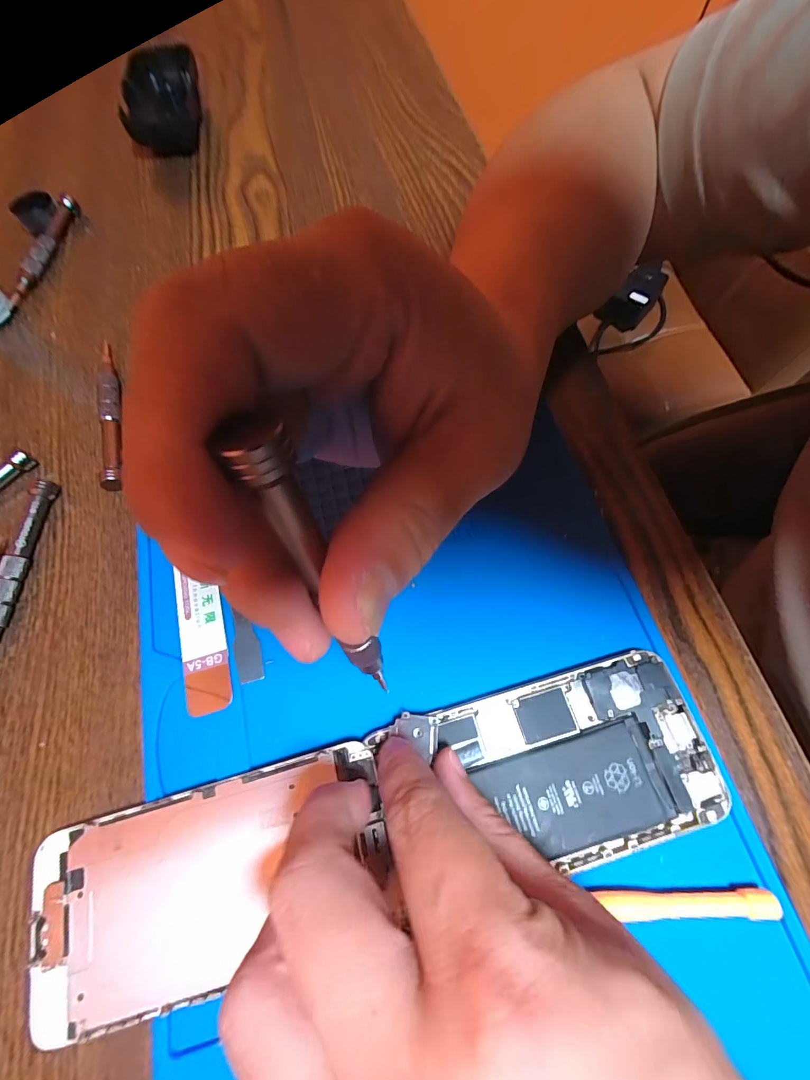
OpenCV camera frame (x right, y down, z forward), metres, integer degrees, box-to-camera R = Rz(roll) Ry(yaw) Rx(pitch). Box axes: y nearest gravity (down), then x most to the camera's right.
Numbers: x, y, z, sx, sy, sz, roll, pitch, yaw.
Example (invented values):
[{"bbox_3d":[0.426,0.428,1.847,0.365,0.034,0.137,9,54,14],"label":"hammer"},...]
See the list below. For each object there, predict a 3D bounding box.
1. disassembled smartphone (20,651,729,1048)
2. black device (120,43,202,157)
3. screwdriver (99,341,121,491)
[{"bbox_3d":[-0.006,0.106,0.157,0.256,0.005,0.065,-13,69,-5],"label":"disassembled smartphone"},{"bbox_3d":[-0.194,-0.355,0.331,0.051,0.029,0.092,-9,69,-3],"label":"black device"},{"bbox_3d":[-0.167,-0.074,0.231,0.012,0.010,0.102,-15,70,-5],"label":"screwdriver"}]

